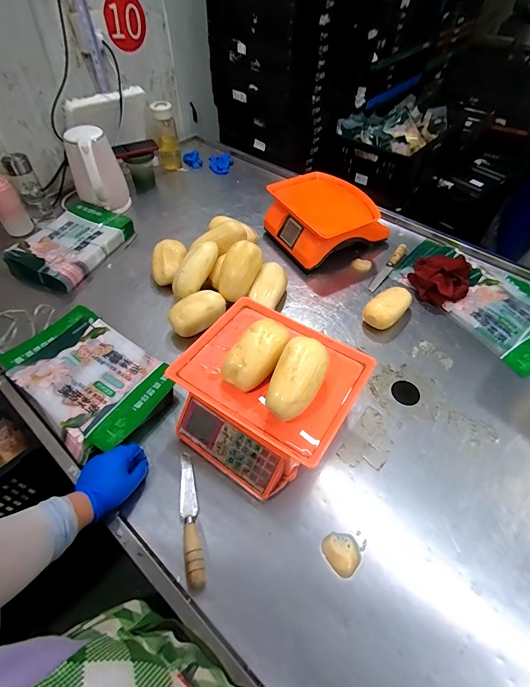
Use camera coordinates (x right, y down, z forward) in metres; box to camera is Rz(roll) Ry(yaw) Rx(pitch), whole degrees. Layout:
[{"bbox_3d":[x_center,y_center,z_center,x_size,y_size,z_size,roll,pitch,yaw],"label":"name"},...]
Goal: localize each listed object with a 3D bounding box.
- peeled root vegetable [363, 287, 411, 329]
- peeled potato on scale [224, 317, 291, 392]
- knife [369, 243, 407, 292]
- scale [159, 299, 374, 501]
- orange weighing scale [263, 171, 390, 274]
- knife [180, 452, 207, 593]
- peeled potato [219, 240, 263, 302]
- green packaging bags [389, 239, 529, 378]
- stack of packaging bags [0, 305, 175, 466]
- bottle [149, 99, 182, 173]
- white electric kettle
[{"bbox_3d":[0.290,-0.082,0.849,0.135,0.067,0.077,-32,58,-23],"label":"peeled root vegetable"},{"bbox_3d":[-0.011,0.018,0.601,0.071,0.058,0.126,30,57,22],"label":"peeled potato on scale"},{"bbox_3d":[0.340,-0.213,0.968,0.027,0.027,0.192,30,56,21],"label":"knife"},{"bbox_3d":[-0.001,0.096,0.656,0.293,0.135,0.281,28,55,20],"label":"scale"},{"bbox_3d":[0.160,-0.358,1.023,0.267,0.134,0.280,-25,56,-19],"label":"orange weighing scale"},{"bbox_3d":[-0.123,0.279,0.576,0.028,0.023,0.209,-11,52,-10],"label":"knife"},{"bbox_3d":[-0.062,-0.178,0.866,0.084,0.140,0.069,19,13,-5],"label":"peeled potato"},{"bbox_3d":[0.551,-0.126,0.909,0.256,0.016,0.436,-27,56,-21],"label":"green packaging bags"},{"bbox_3d":[-0.360,0.073,0.724,0.329,0.050,0.217,30,56,21],"label":"stack of packaging bags"},{"bbox_3d":[-0.351,-0.737,1.264,0.078,0.204,0.074,-12,52,-11],"label":"bottle"},{"bbox_3d":[-0.501,-0.502,1.064,0.143,0.235,0.163,-20,54,-17],"label":"white electric kettle"}]

